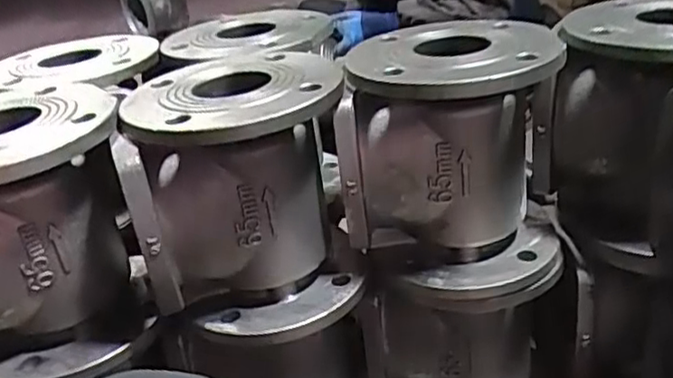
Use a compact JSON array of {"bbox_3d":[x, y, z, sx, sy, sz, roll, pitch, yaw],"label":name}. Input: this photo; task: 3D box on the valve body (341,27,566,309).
[{"bbox_3d":[0.113,-0.039,0.639,0.189,0.204,0.201,-1,27,12],"label":"valve body"}]

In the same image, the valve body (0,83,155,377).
[{"bbox_3d":[-0.255,0.040,0.561,0.176,0.199,0.153,-16,28,-16],"label":"valve body"}]

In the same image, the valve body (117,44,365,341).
[{"bbox_3d":[-0.083,-0.007,0.623,0.185,0.199,0.226,-12,27,-8],"label":"valve body"}]

